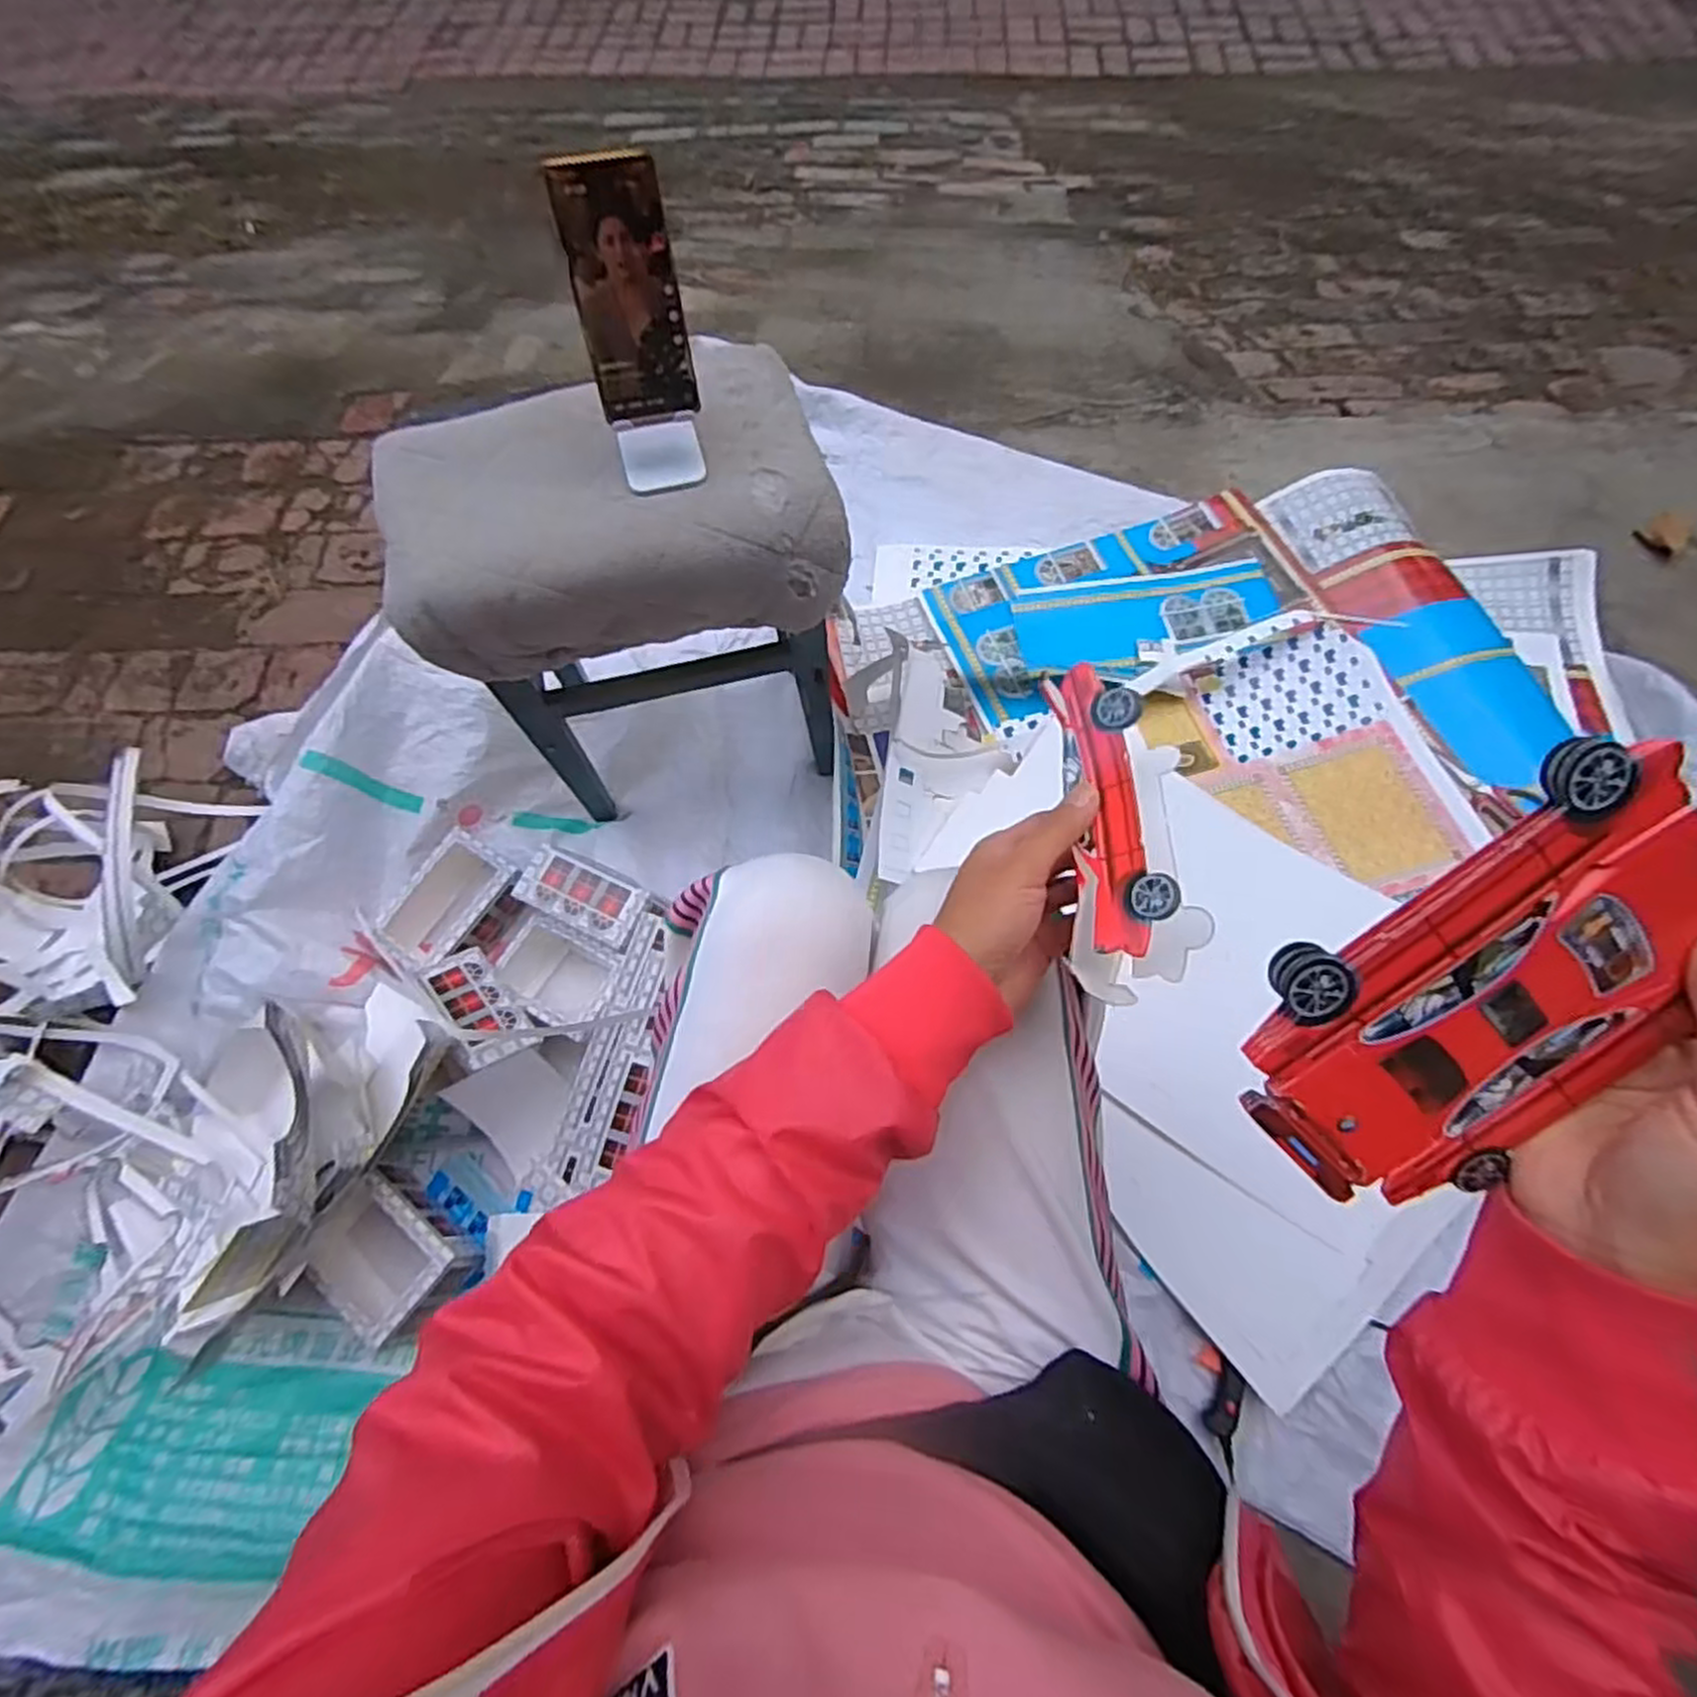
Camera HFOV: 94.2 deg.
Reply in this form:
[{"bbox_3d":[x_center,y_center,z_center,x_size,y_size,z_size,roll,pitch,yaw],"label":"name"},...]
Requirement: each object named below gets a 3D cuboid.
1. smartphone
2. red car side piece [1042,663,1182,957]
[{"bbox_3d":[-0.160,-0.403,0.577,0.074,0.155,0.012,-13,41,-7],"label":"smartphone"},{"bbox_3d":[0.125,-0.026,0.380,0.012,0.045,0.154,22,54,-41],"label":"red car side piece"}]

